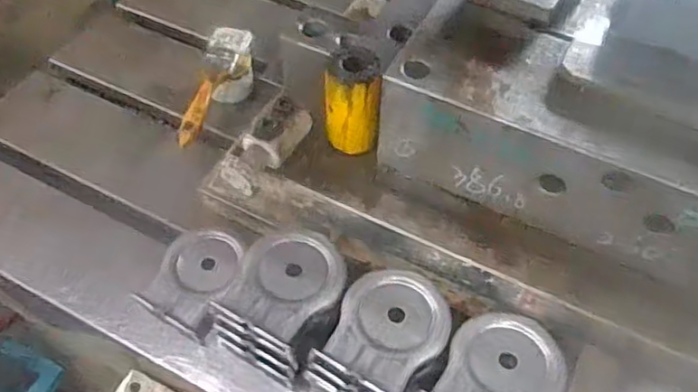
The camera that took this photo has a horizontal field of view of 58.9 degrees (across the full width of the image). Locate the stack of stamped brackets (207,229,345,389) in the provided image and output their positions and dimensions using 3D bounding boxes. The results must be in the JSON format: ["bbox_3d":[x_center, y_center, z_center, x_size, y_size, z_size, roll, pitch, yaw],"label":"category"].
[{"bbox_3d":[-0.066,0.101,0.617,0.101,0.098,0.124,29,58,18],"label":"stack of stamped brackets"}]

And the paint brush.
[{"bbox_3d":[-0.171,-0.150,0.809,0.057,0.029,0.208,7,54,4],"label":"paint brush"}]

